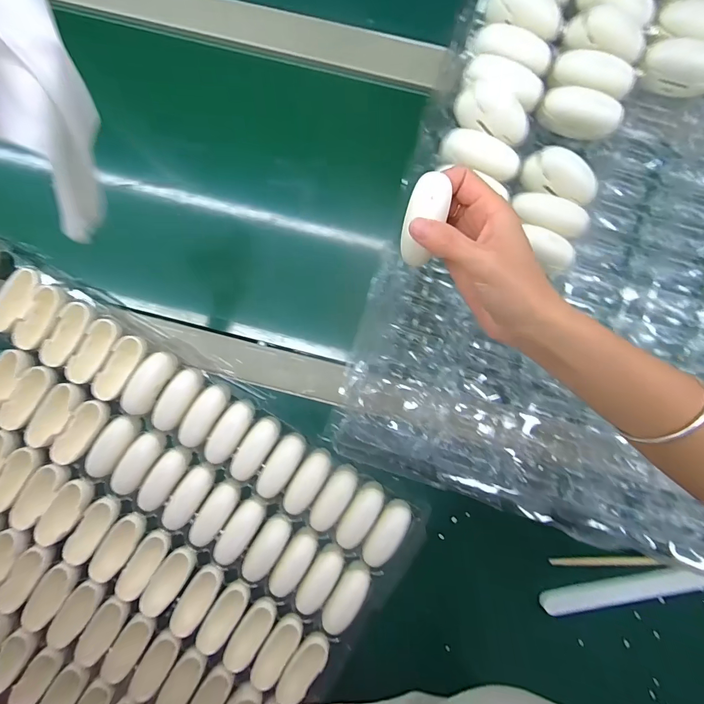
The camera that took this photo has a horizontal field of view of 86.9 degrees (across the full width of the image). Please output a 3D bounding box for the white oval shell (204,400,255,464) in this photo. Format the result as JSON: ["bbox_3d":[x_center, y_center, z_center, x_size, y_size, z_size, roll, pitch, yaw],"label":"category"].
[{"bbox_3d":[-0.122,0.080,0.373,0.028,0.016,0.066,31,90,1],"label":"white oval shell"}]

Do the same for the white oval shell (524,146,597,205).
[{"bbox_3d":[0.187,-0.155,0.328,0.067,0.025,0.028,18,90,1],"label":"white oval shell"}]

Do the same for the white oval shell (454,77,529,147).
[{"bbox_3d":[0.127,-0.211,0.327,0.068,0.032,0.026,26,90,1],"label":"white oval shell"}]

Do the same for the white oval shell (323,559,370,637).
[{"bbox_3d":[-0.006,0.242,0.366,0.029,0.012,0.069,30,90,1],"label":"white oval shell"}]

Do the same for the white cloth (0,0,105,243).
[{"bbox_3d":[-0.189,-0.136,0.226,0.038,0.152,0.058,9,48,2],"label":"white cloth"}]

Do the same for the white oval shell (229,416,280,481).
[{"bbox_3d":[-0.097,0.098,0.371,0.028,0.013,0.067,31,90,1],"label":"white oval shell"}]

